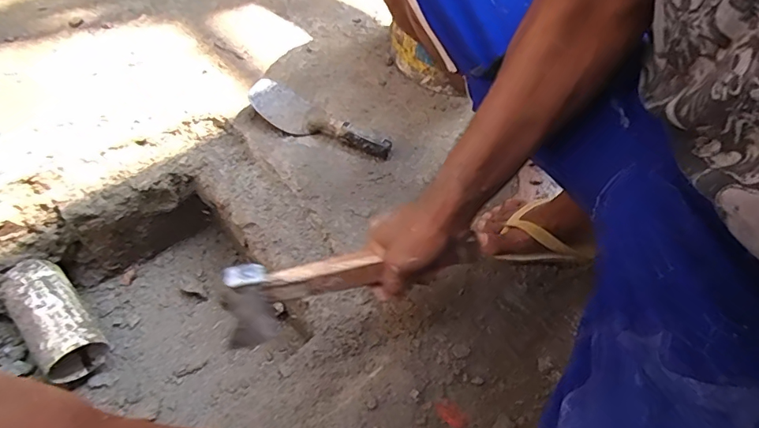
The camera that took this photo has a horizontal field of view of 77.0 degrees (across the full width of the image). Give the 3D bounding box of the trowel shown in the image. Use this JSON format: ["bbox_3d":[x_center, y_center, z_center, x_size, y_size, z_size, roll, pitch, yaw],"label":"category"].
[{"bbox_3d":[-0.100,-0.161,0.816,0.262,0.041,0.082,23,54,13],"label":"trowel"}]

